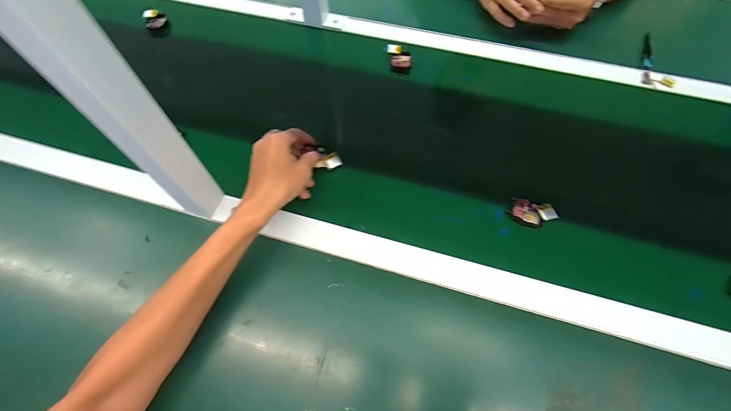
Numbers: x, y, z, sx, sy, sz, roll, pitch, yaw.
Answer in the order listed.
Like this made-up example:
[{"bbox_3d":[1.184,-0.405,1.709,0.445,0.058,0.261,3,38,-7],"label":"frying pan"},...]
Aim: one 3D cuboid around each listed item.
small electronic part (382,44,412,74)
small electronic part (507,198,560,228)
[{"bbox_3d":[0.060,-0.267,0.605,0.051,0.029,0.046,1,61,1],"label":"small electronic part"},{"bbox_3d":[0.228,0.012,0.449,0.057,0.013,0.036,14,62,7],"label":"small electronic part"}]

